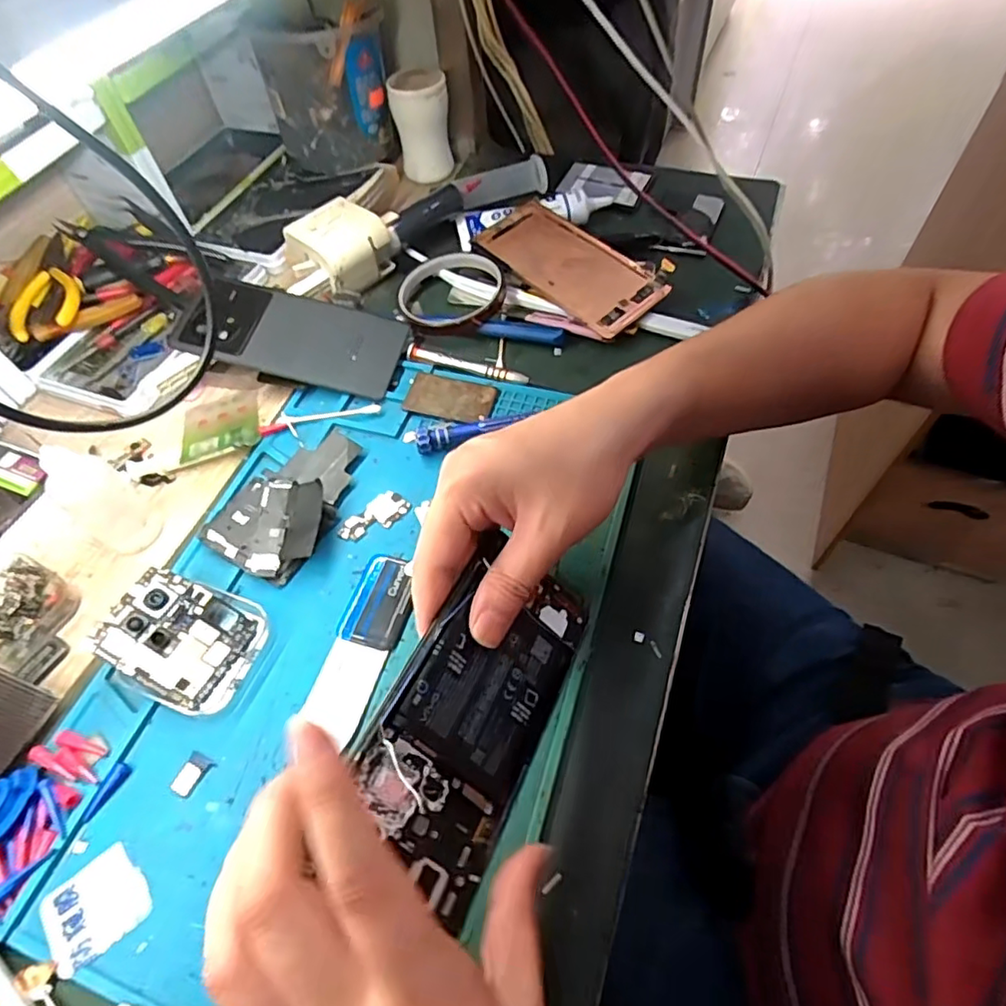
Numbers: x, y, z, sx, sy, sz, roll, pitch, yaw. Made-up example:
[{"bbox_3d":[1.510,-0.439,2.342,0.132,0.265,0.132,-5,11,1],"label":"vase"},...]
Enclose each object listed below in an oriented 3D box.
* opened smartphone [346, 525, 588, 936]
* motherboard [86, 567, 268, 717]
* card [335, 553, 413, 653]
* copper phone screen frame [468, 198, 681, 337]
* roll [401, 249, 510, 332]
[{"bbox_3d":[-0.011,0.084,0.263,0.073,0.008,0.141,43,54,-16],"label":"opened smartphone"},{"bbox_3d":[-0.170,0.073,0.318,0.075,0.011,0.060,31,58,-6],"label":"motherboard"},{"bbox_3d":[-0.068,0.054,0.337,0.036,0.004,0.053,13,57,12],"label":"card"},{"bbox_3d":[0.052,-0.193,0.476,0.071,0.009,0.157,-40,65,-14],"label":"copper phone screen frame"},{"bbox_3d":[-0.040,-0.164,0.473,0.080,0.022,0.087,-1,55,2],"label":"roll"}]

